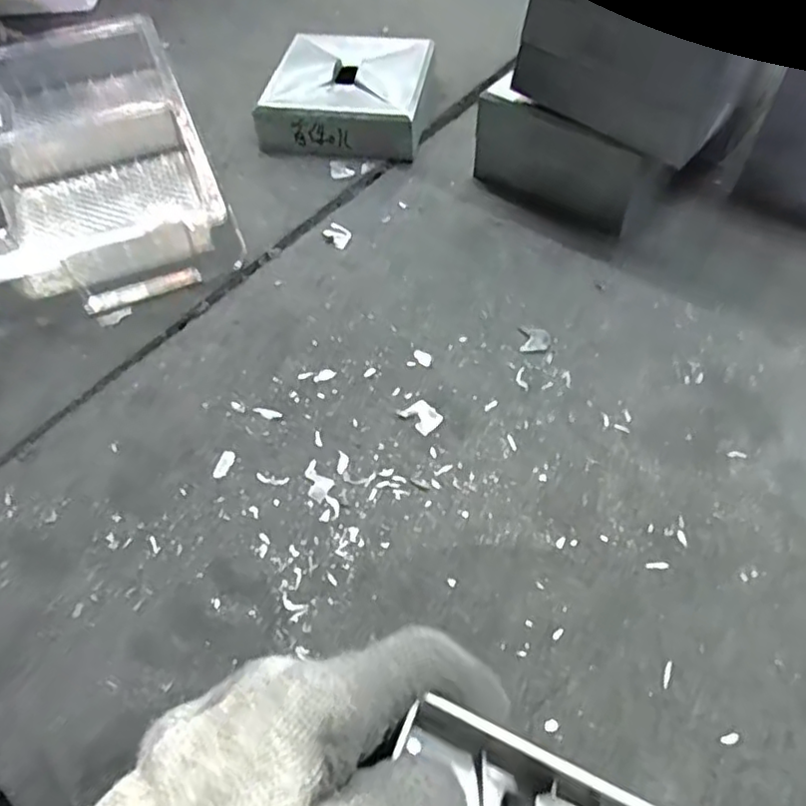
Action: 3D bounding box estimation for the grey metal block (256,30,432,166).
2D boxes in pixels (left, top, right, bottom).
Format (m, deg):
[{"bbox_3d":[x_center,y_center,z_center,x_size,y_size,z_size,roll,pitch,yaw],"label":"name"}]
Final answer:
[{"bbox_3d":[-0.044,-0.266,0.572,0.133,0.044,0.133,7,55,7],"label":"grey metal block"}]

